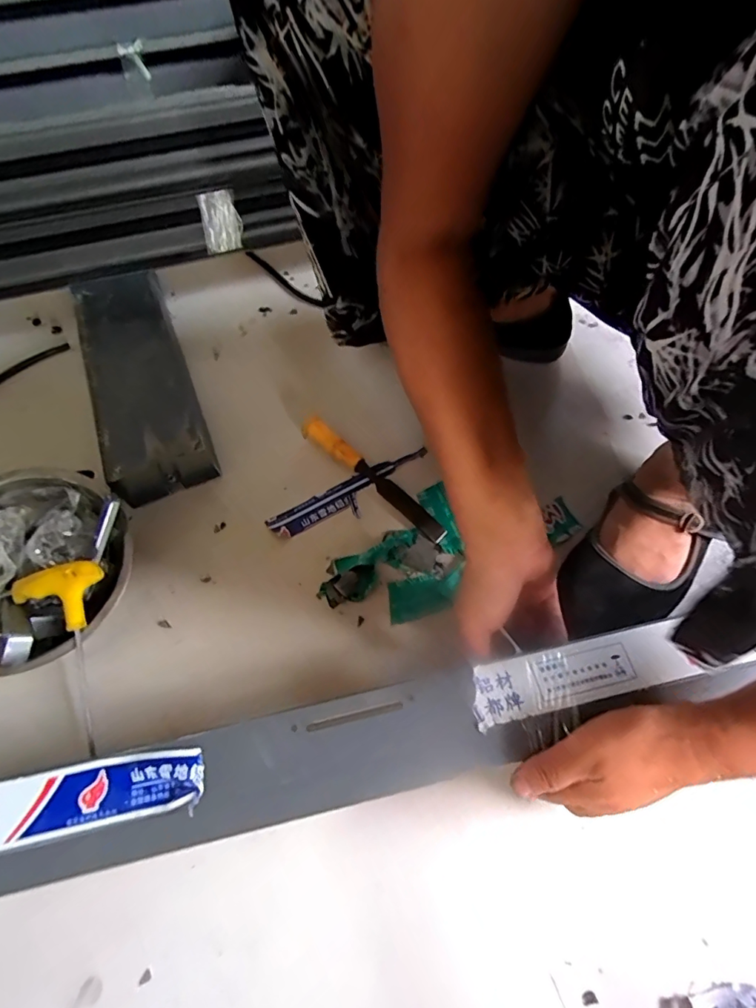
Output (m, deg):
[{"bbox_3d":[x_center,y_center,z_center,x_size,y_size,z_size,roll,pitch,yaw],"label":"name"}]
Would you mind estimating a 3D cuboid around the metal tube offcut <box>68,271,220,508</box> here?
[{"bbox_3d":[-0.284,-0.158,0.561,0.104,0.070,0.326,-22,62,-11],"label":"metal tube offcut"}]

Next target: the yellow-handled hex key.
[{"bbox_3d":[-0.268,0.132,0.407,0.082,0.023,0.159,-11,92,-5],"label":"yellow-handled hex key"}]

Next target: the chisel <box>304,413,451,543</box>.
[{"bbox_3d":[-0.005,-0.031,0.504,0.194,0.027,0.024,37,68,20],"label":"chisel"}]

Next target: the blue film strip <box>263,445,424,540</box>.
[{"bbox_3d":[-0.028,-0.011,0.504,0.185,0.013,0.040,-24,63,-12],"label":"blue film strip"}]

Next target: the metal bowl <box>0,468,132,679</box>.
[{"bbox_3d":[-0.322,0.063,0.434,0.174,0.076,0.177,-1,61,1],"label":"metal bowl"}]

